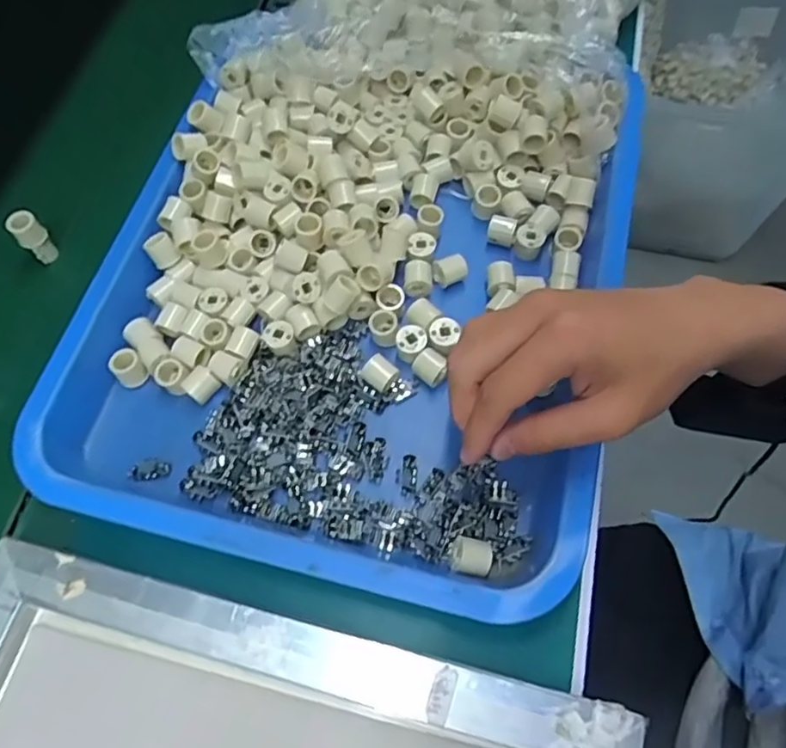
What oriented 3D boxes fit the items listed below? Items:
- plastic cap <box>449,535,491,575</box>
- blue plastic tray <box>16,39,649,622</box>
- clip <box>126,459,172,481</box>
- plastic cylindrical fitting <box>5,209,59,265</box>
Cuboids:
[{"bbox_3d":[0.045,0.104,0.356,0.023,0.014,0.019,8,65,7],"label":"plastic cap"},{"bbox_3d":[-0.023,-0.069,0.425,0.344,0.044,0.397,13,66,10],"label":"blue plastic tray"},{"bbox_3d":[-0.154,0.061,0.393,0.026,0.004,0.013,-7,64,0],"label":"clip"},{"bbox_3d":[-0.268,-0.101,0.471,0.021,0.048,0.018,-41,69,-15],"label":"plastic cylindrical fitting"}]

